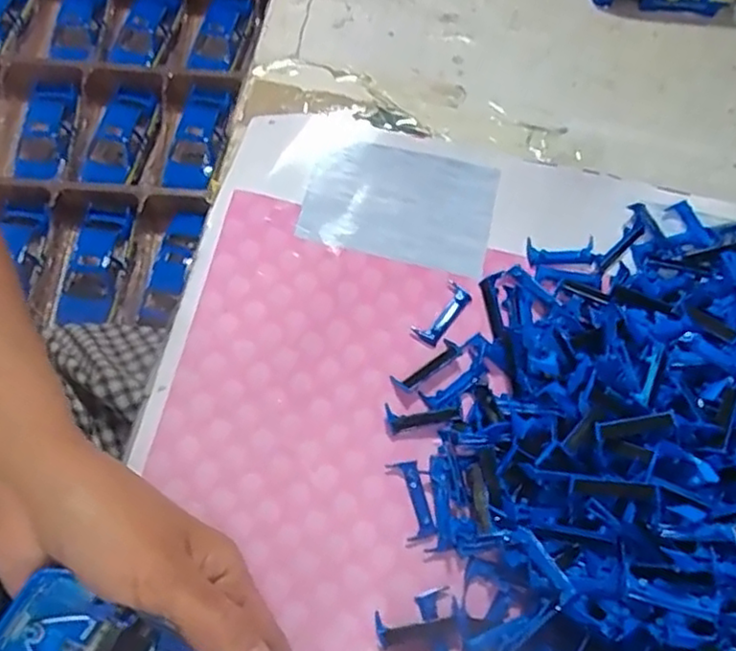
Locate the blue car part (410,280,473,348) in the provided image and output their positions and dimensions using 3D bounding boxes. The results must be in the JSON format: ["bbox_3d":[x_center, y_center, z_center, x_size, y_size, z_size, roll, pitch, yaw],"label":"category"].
[{"bbox_3d":[0.040,-0.006,0.368,0.016,0.004,0.040,35,69,11],"label":"blue car part"}]

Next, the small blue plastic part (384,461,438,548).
[{"bbox_3d":[0.021,0.086,0.328,0.015,0.004,0.040,-13,68,-9],"label":"small blue plastic part"}]

